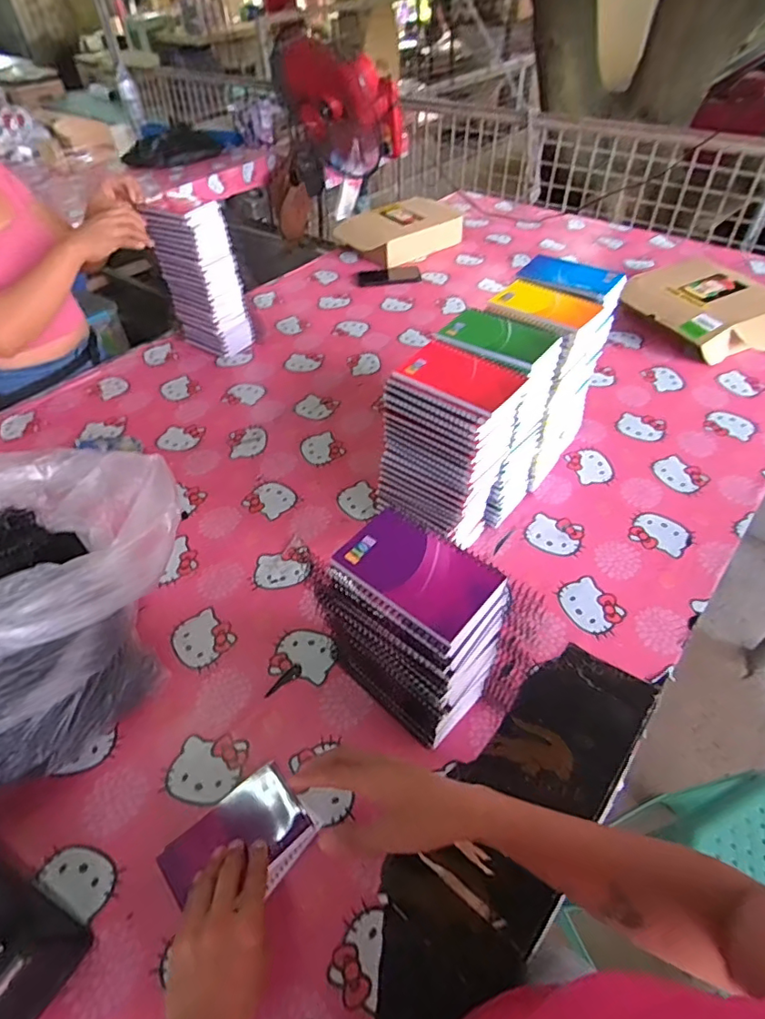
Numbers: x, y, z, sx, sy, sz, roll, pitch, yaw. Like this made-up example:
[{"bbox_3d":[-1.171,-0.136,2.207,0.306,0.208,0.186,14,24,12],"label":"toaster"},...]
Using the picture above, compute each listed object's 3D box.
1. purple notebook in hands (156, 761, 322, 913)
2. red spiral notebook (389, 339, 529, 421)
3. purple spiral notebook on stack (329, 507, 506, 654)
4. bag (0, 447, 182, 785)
[{"bbox_3d":[-0.144,0.341,0.539,0.138,0.019,0.096,-31,52,-29],"label":"purple notebook in hands"},{"bbox_3d":[0.083,-0.148,0.583,0.130,0.010,0.082,29,57,26],"label":"red spiral notebook"},{"bbox_3d":[0.027,0.052,0.444,0.124,0.013,0.082,33,58,28],"label":"purple spiral notebook on stack"},{"bbox_3d":[-0.405,0.105,0.620,0.332,0.218,0.362,-15,49,-9],"label":"bag"}]

